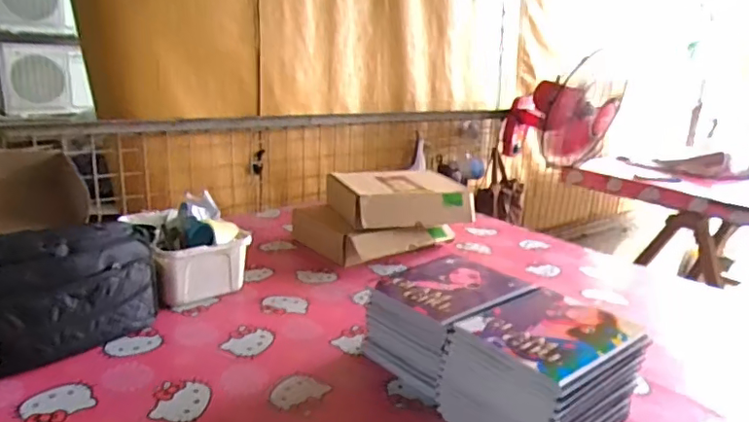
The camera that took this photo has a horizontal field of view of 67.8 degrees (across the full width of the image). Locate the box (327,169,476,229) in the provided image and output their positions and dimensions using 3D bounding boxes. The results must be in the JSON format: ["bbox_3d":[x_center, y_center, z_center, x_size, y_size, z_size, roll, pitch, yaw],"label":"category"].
[{"bbox_3d":[0.058,-0.035,1.264,0.296,0.078,0.198,-5,18,-25],"label":"box"}]

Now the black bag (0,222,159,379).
[{"bbox_3d":[-0.435,0.113,0.774,0.118,0.166,0.283,17,21,36],"label":"black bag"}]

